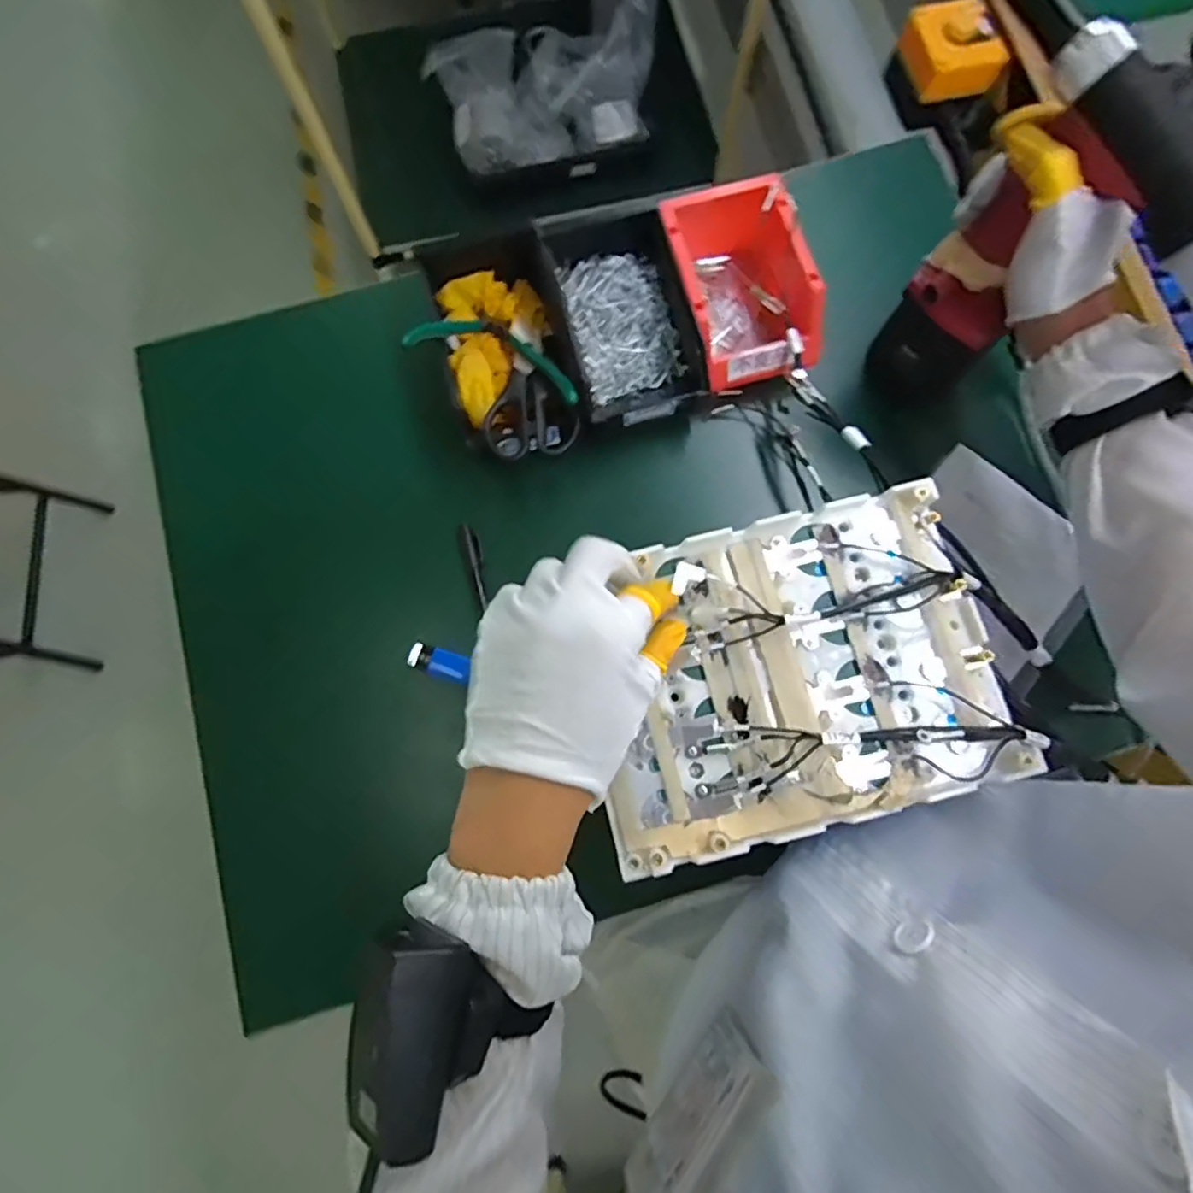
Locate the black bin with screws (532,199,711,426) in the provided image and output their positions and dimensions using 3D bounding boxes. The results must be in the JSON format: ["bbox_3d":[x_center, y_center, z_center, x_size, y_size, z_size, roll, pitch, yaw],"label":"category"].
[{"bbox_3d":[0.020,-0.247,0.512,0.105,0.066,0.195,-17,78,-3],"label":"black bin with screws"}]

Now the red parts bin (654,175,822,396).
[{"bbox_3d":[0.120,-0.267,0.531,0.109,0.080,0.169,-12,77,-1],"label":"red parts bin"}]

